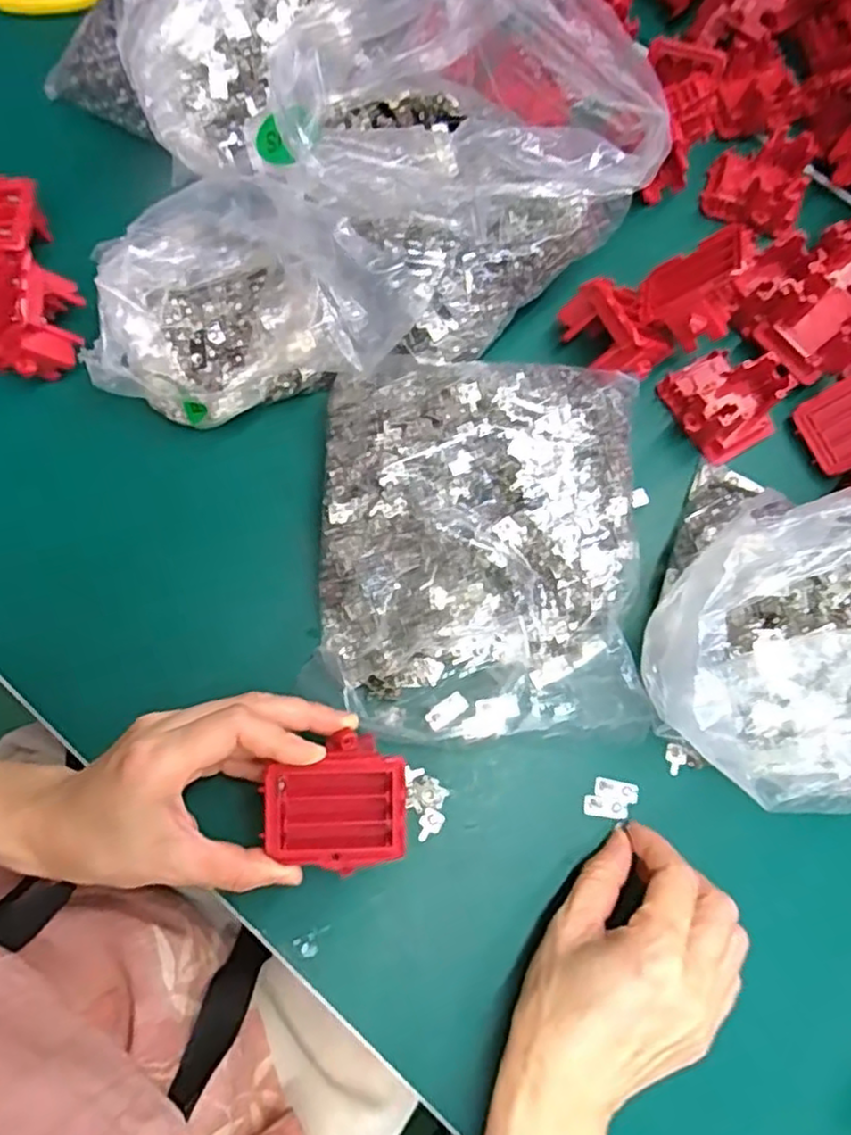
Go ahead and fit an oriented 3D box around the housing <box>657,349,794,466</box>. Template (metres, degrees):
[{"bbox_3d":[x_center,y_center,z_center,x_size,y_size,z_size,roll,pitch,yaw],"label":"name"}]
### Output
[{"bbox_3d":[0.187,-0.104,0.425,0.064,0.034,0.063,-25,78,-10],"label":"housing"}]

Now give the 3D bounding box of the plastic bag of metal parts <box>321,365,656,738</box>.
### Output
[{"bbox_3d":[0.032,-0.014,0.382,0.177,0.052,0.212,1,75,-4],"label":"plastic bag of metal parts"}]

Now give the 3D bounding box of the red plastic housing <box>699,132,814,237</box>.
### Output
[{"bbox_3d":[0.226,-0.260,0.467,0.063,0.030,0.061,1,75,-4],"label":"red plastic housing"}]

